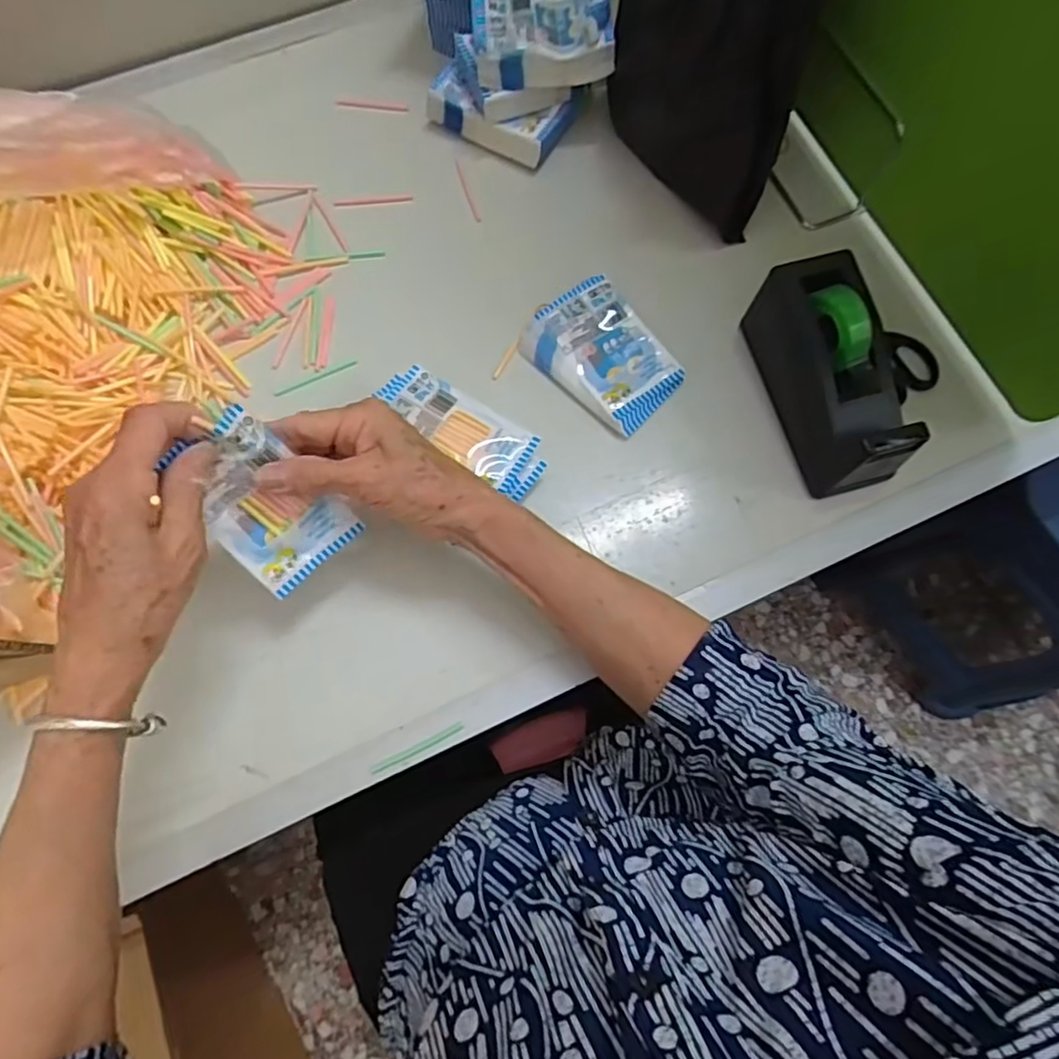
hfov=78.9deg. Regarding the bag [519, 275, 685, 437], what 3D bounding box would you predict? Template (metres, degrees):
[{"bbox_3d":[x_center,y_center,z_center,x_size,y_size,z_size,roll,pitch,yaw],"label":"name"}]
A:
[{"bbox_3d":[0.056,-0.130,0.480,0.081,0.015,0.111,-42,79,-11],"label":"bag"}]

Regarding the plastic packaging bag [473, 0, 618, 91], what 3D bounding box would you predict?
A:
[{"bbox_3d":[0.009,-0.379,0.490,0.103,0.036,0.075,-9,75,-3],"label":"plastic packaging bag"}]

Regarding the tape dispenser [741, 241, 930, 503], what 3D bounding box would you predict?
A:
[{"bbox_3d":[0.207,-0.106,0.441,0.056,0.092,0.149,-16,75,-5],"label":"tape dispenser"}]

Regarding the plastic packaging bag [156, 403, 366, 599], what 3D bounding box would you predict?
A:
[{"bbox_3d":[-0.150,-0.012,0.364,0.067,0.099,0.012,-45,39,-4],"label":"plastic packaging bag"}]

